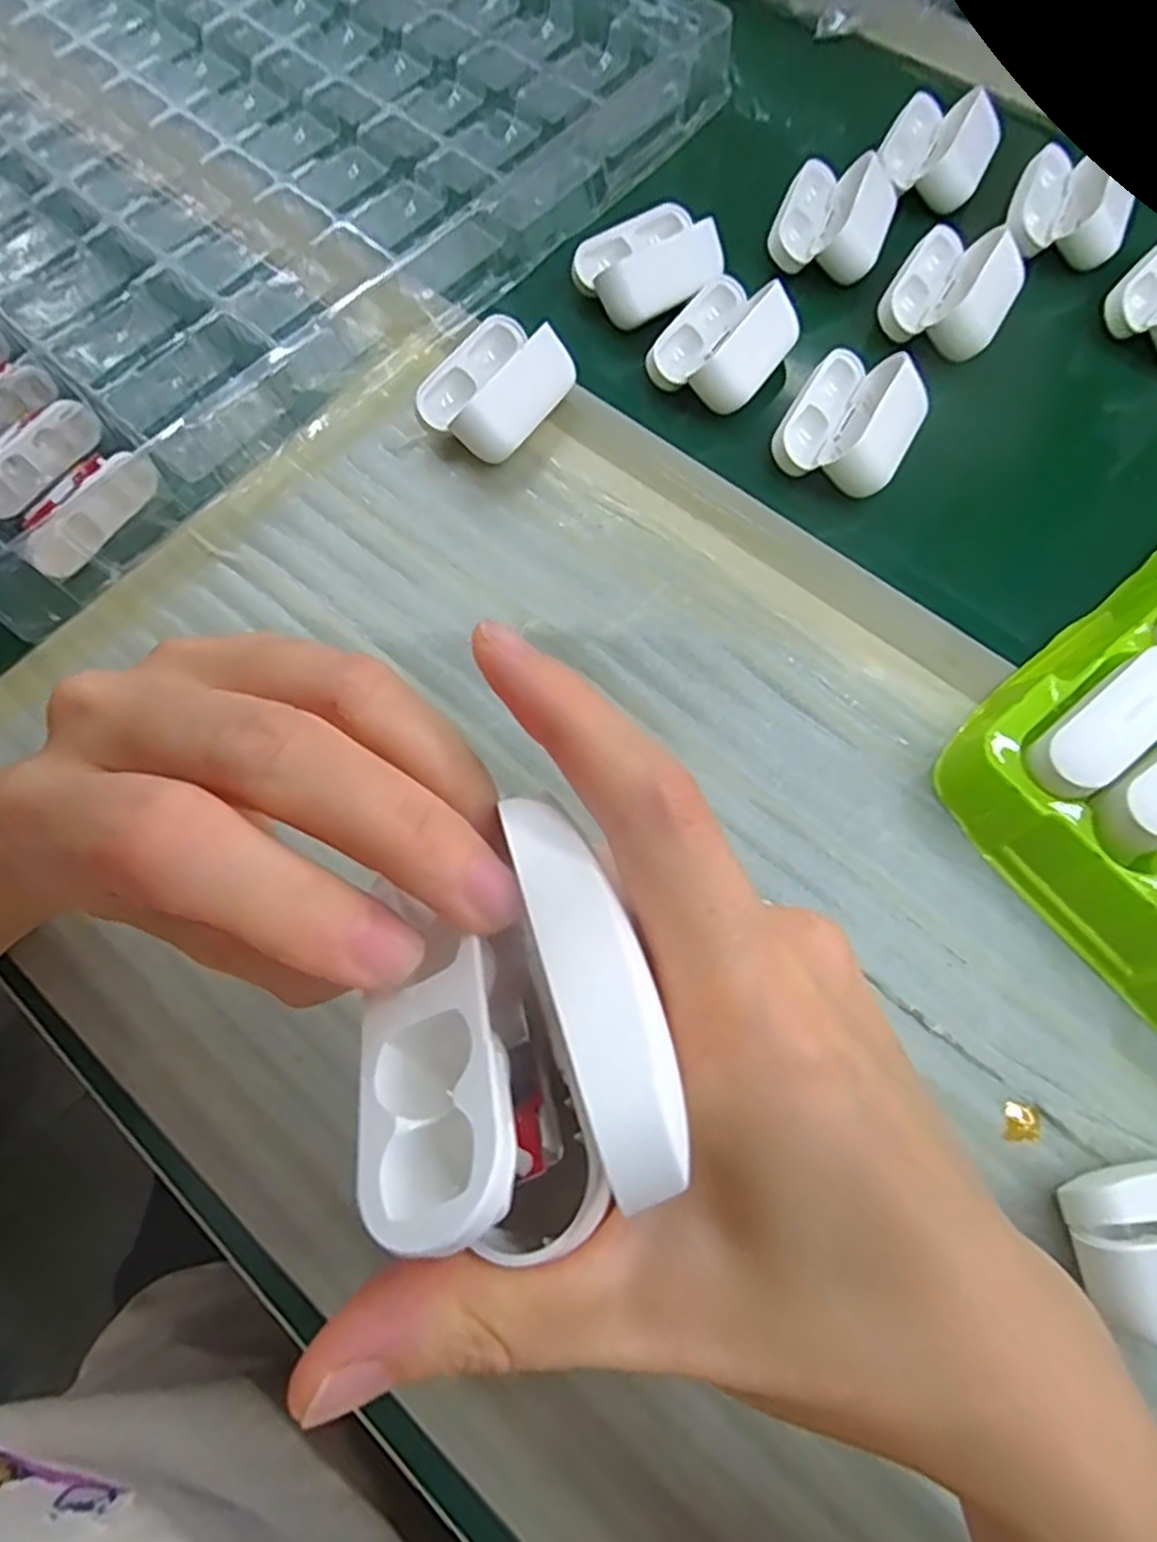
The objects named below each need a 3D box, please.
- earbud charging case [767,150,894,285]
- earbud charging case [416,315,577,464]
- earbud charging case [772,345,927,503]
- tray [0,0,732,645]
[{"bbox_3d":[0.127,-0.275,0.370,0.053,0.028,0.063,19,73,8],"label":"earbud charging case"},{"bbox_3d":[-0.037,-0.170,0.330,0.048,0.029,0.063,38,76,13],"label":"earbud charging case"},{"bbox_3d":[0.121,-0.153,0.329,0.052,0.033,0.063,29,74,10],"label":"earbud charging case"},{"bbox_3d":[-0.233,-0.373,0.402,0.471,0.029,0.469,42,77,14],"label":"tray"}]

